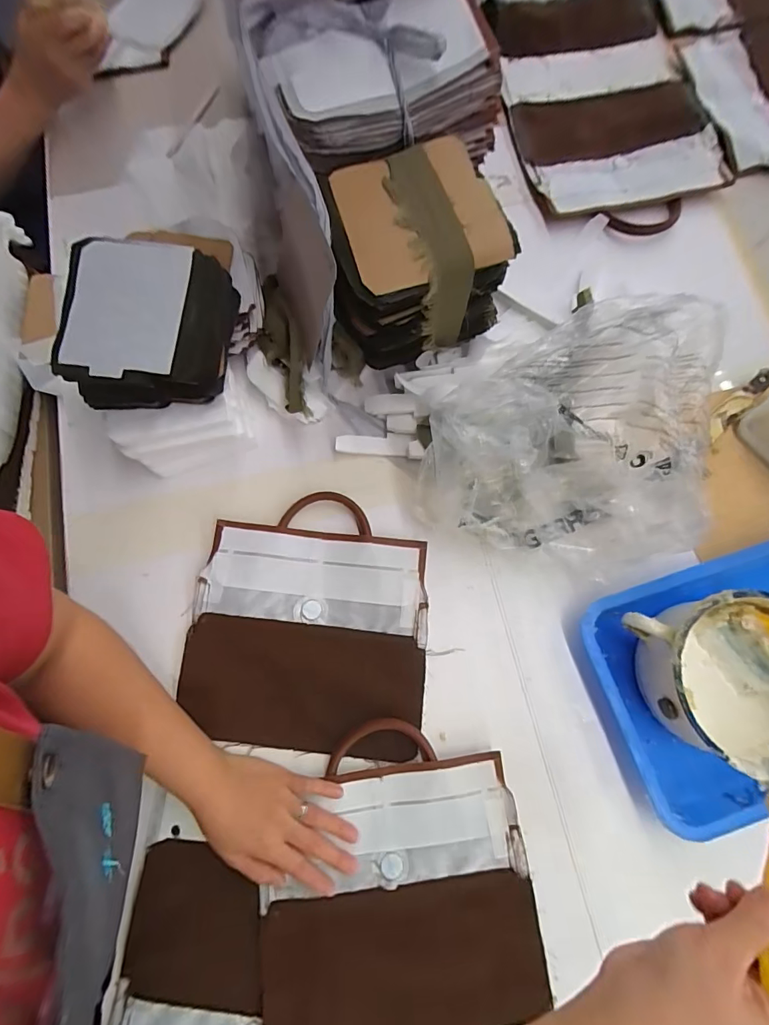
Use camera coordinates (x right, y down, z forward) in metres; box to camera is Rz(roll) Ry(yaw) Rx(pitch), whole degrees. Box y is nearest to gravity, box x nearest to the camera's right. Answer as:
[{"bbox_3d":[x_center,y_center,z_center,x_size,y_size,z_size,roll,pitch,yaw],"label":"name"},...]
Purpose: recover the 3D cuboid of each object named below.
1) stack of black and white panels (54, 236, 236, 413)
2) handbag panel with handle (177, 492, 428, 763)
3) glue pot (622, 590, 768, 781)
[{"bbox_3d":[-0.233,-0.189,0.447,0.144,0.070,0.156,3,76,3],"label":"stack of black and white panels"},{"bbox_3d":[-0.077,0.112,0.468,0.238,0.018,0.250,6,76,1],"label":"handbag panel with handle"},{"bbox_3d":[0.314,0.146,0.407,0.146,0.093,0.138,0,77,1],"label":"glue pot"}]

